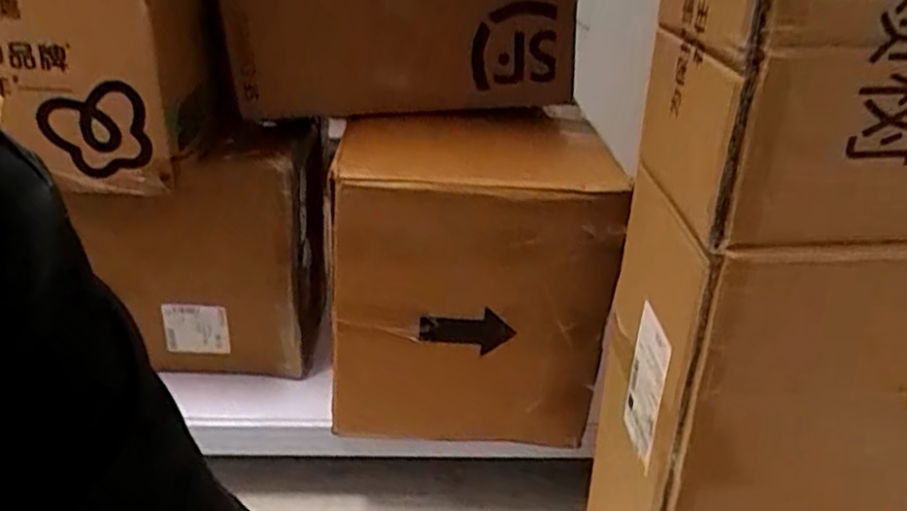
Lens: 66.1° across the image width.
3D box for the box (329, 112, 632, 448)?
[{"bbox_3d":[0.021,0.029,0.829,0.297,0.347,0.196,6,29,1],"label":"box"}]

